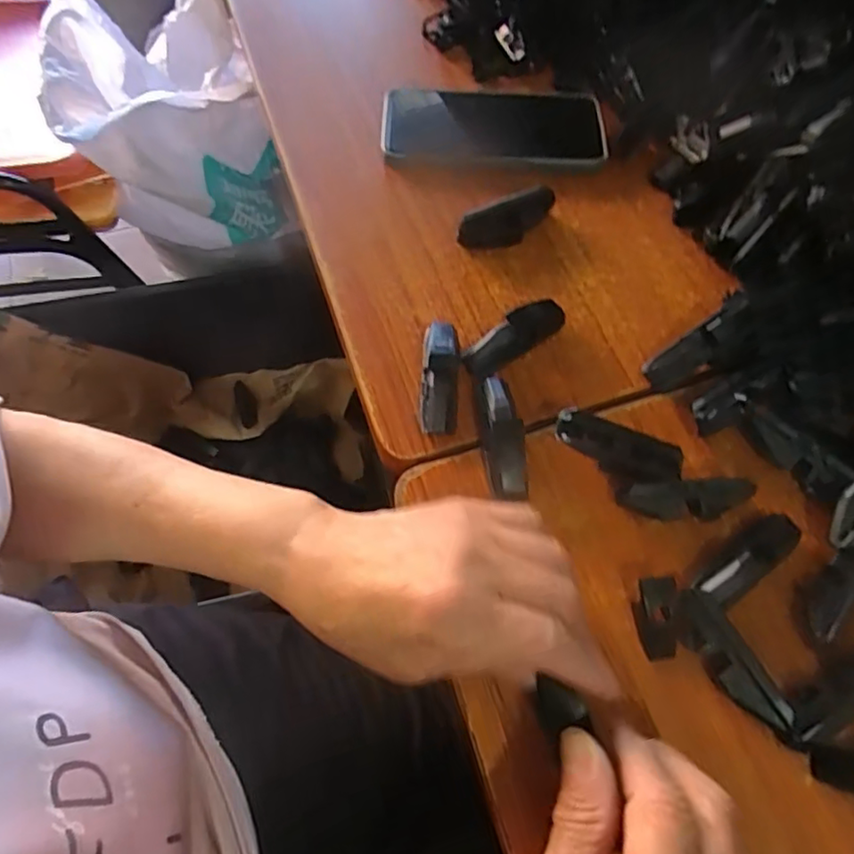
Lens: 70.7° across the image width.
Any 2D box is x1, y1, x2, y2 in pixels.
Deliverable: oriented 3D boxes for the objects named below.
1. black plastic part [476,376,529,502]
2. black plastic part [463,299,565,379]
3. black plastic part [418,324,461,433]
[{"bbox_3d":[0.042,0.005,0.339,0.021,0.026,0.072,-3,65,-4],"label":"black plastic part"},{"bbox_3d":[0.056,-0.055,0.373,0.075,0.027,0.020,-32,70,-15],"label":"black plastic part"},{"bbox_3d":[0.008,-0.029,0.356,0.021,0.025,0.067,4,65,0],"label":"black plastic part"}]

